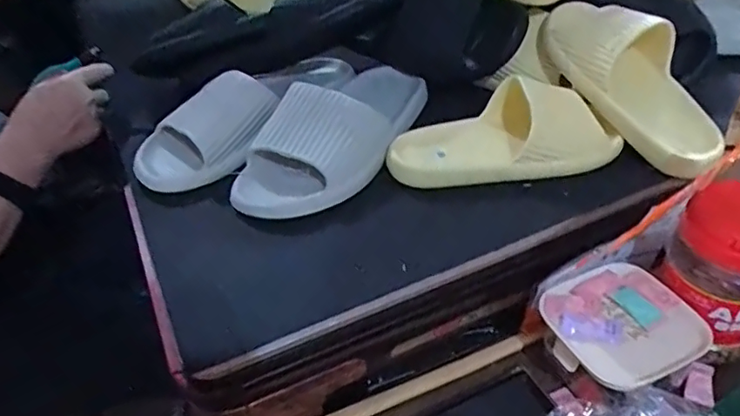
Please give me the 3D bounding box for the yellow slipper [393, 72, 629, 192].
[{"bbox_3d":[0.129,-0.077,0.570,0.226,0.062,0.102,-10,41,-7],"label":"yellow slipper"}]

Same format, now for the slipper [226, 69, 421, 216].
[{"bbox_3d":[-0.039,-0.083,0.586,0.115,0.066,0.249,18,45,24],"label":"slipper"}]

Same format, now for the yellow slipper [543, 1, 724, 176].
[{"bbox_3d":[0.267,-0.138,0.580,0.097,0.062,0.235,-21,67,-19],"label":"yellow slipper"}]

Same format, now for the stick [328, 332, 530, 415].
[{"bbox_3d":[0.024,0.165,0.505,0.267,0.010,0.017,-18,42,-16],"label":"stick"}]

